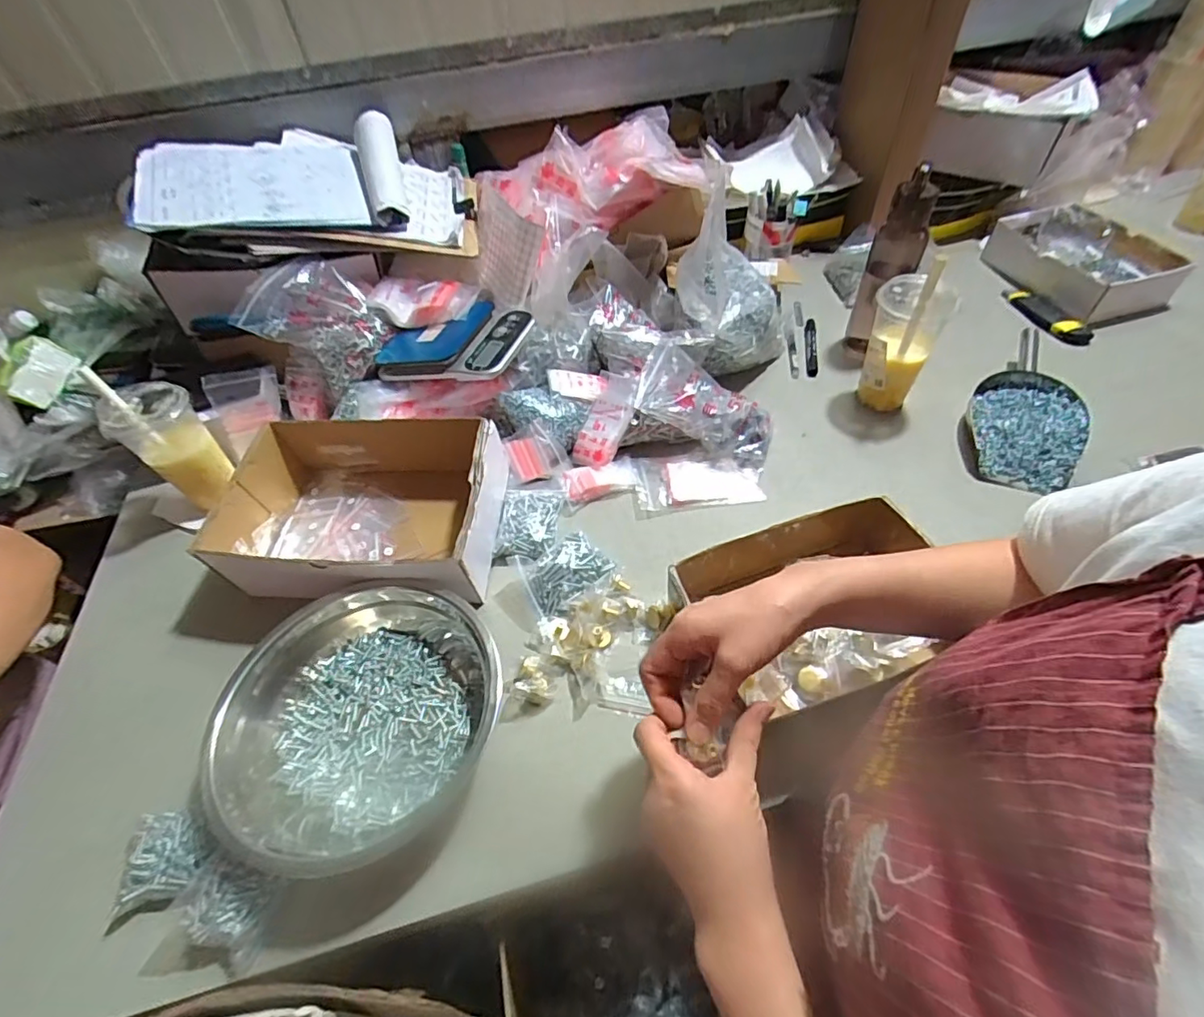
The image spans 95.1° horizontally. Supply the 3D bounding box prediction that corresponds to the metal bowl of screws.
[{"bbox_3d":[-0.225,0.188,0.515,0.259,0.069,0.236,-3,50,4],"label":"metal bowl of screws"}]

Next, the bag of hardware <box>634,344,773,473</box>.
[{"bbox_3d":[0.135,-0.132,0.722,0.201,0.056,0.117,37,60,5],"label":"bag of hardware"}]

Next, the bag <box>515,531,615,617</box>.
[{"bbox_3d":[-0.038,0.069,0.617,0.095,0.026,0.069,-26,53,-15],"label":"bag"}]

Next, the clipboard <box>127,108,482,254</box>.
[{"bbox_3d":[-0.404,-0.468,0.781,0.433,0.063,0.262,-4,57,-18],"label":"clipboard"}]

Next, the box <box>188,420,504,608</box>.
[{"bbox_3d":[-0.273,0.004,0.646,0.294,0.106,0.204,1,51,7],"label":"box"}]

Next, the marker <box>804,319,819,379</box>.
[{"bbox_3d":[0.334,-0.258,0.883,0.017,0.016,0.139,6,52,11],"label":"marker"}]

